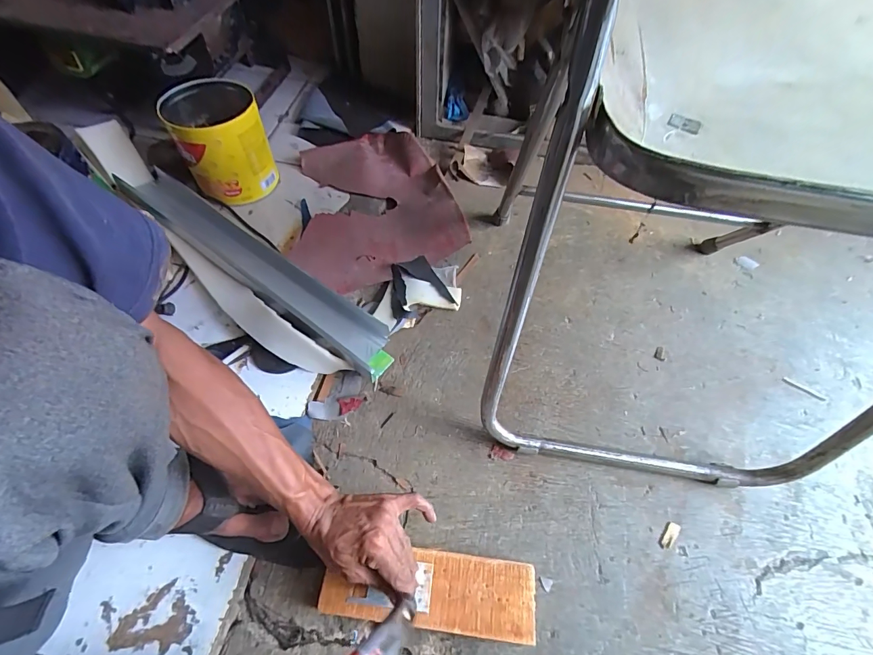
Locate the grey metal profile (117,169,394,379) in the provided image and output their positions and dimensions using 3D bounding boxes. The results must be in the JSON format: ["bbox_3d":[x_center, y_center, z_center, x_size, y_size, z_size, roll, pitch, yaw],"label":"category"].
[{"bbox_3d":[-0.305,-0.108,0.673,0.543,0.055,0.091,33,63,17],"label":"grey metal profile"}]

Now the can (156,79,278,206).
[{"bbox_3d":[-0.380,-0.333,0.731,0.144,0.138,0.143,-20,62,-13],"label":"can"}]

